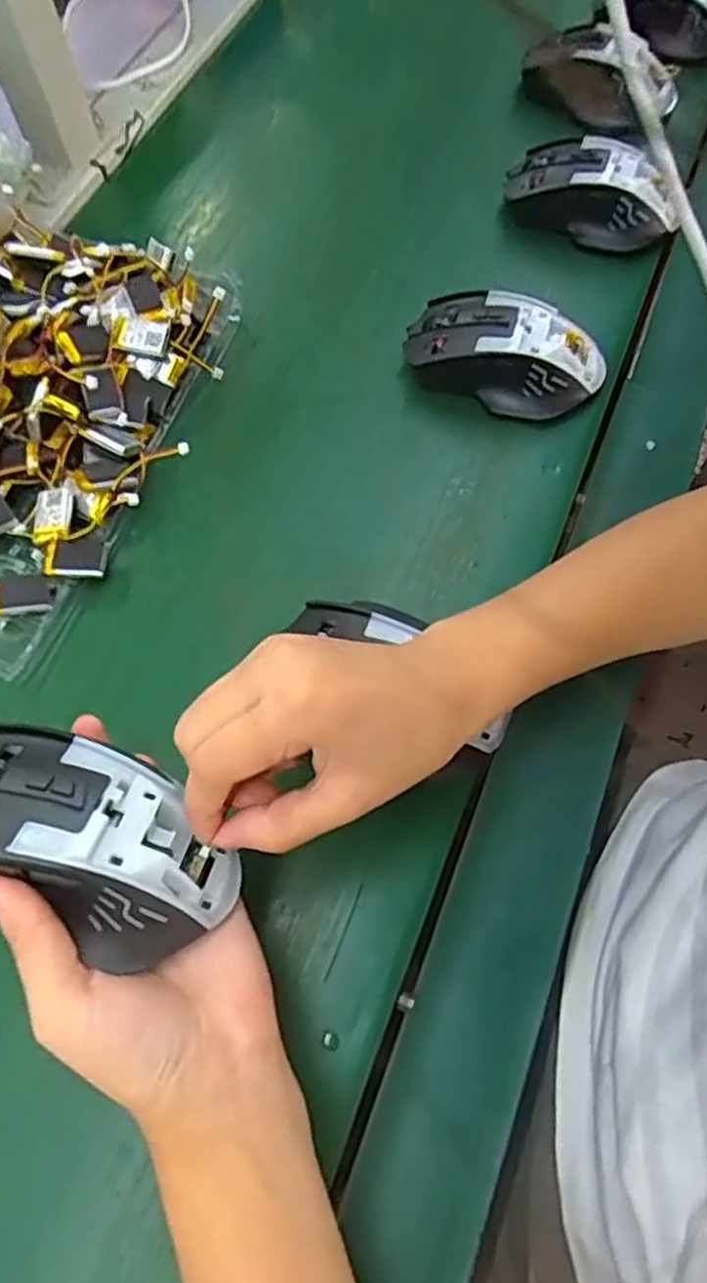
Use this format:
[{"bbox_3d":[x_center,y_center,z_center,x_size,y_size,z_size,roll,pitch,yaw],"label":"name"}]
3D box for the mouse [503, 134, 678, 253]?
[{"bbox_3d":[0.152,-0.288,0.472,0.107,0.034,0.056,21,68,12],"label":"mouse"}]

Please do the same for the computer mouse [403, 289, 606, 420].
[{"bbox_3d":[0.087,-0.167,0.427,0.111,0.038,0.058,17,67,10],"label":"computer mouse"}]

